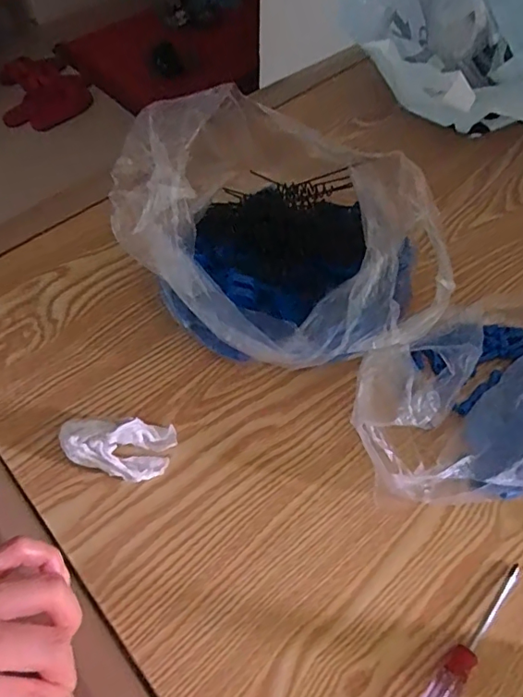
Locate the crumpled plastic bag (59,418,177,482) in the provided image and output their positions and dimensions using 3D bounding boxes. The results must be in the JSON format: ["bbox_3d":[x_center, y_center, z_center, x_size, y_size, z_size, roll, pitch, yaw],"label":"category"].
[{"bbox_3d":[-0.118,0.079,0.416,0.091,0.040,0.045,-2,58,-2],"label":"crumpled plastic bag"}]

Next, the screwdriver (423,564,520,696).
[{"bbox_3d":[0.137,0.208,0.352,0.018,0.014,0.149,35,64,19],"label":"screwdriver"}]

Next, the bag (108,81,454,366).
[{"bbox_3d":[0.045,-0.107,0.452,0.253,0.178,0.259,30,62,17],"label":"bag"}]

